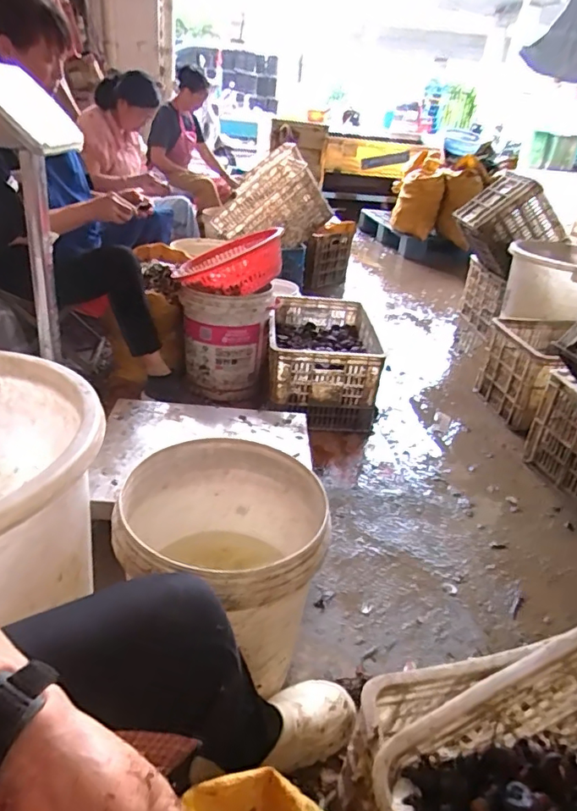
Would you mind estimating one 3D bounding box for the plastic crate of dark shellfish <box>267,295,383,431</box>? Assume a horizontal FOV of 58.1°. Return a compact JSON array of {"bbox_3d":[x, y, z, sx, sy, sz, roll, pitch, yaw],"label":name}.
[{"bbox_3d":[0.117,-0.159,1.854,0.372,0.278,0.532,6,30,-1],"label":"plastic crate of dark shellfish"}]

